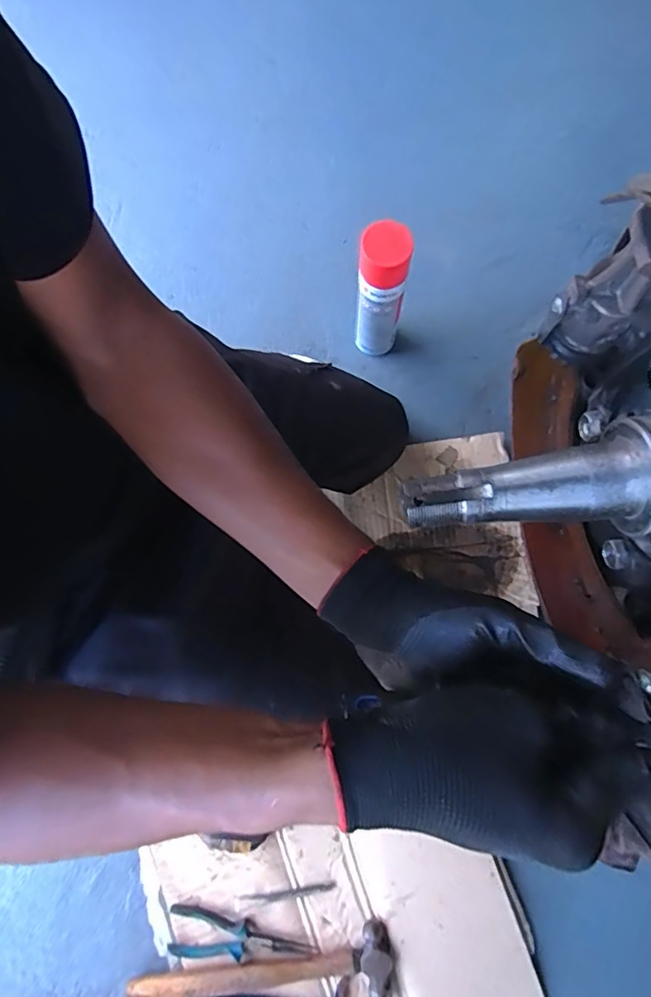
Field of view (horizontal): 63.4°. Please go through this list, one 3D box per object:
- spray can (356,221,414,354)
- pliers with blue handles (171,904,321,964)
[{"bbox_3d":[0.075,-0.282,0.758,0.066,0.245,0.058,9,79,3],"label":"spray can"},{"bbox_3d":[-0.110,0.575,0.691,0.187,0.012,0.052,6,79,2],"label":"pliers with blue handles"}]

